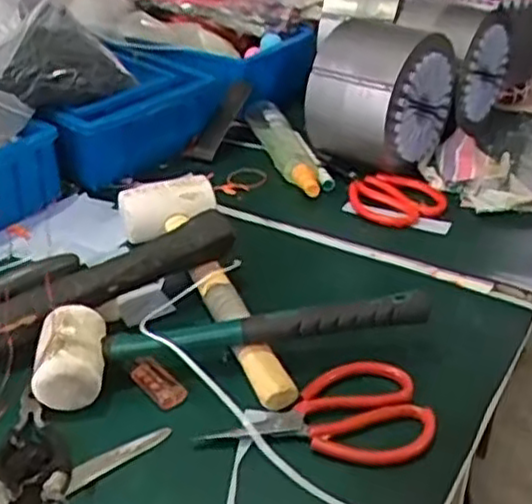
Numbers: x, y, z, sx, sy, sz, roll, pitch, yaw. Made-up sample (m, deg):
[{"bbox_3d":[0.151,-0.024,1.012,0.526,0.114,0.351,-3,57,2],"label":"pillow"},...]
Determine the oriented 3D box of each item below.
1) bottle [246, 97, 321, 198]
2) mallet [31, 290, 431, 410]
[{"bbox_3d":[0.021,-0.127,0.836,0.047,0.039,0.235,-7,32,-11],"label":"bottle"},{"bbox_3d":[-0.022,0.064,0.539,0.291,0.049,0.071,-5,32,-7],"label":"mallet"}]

